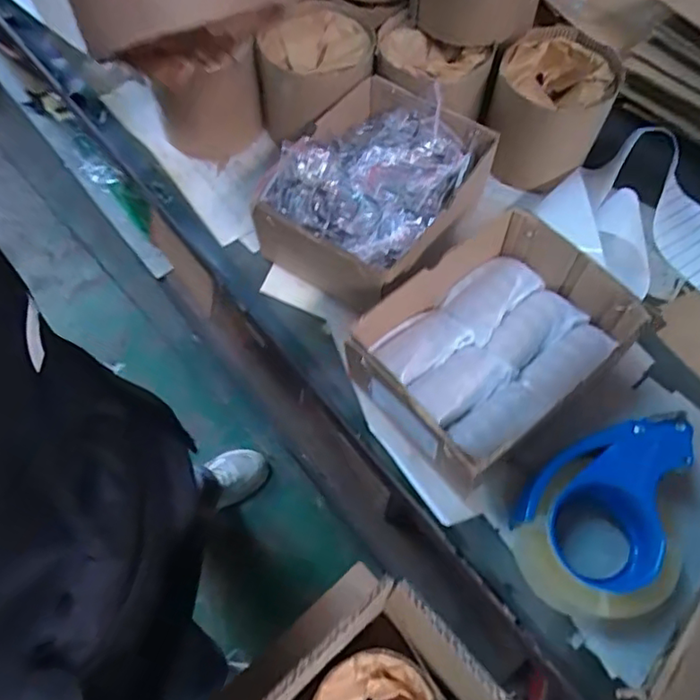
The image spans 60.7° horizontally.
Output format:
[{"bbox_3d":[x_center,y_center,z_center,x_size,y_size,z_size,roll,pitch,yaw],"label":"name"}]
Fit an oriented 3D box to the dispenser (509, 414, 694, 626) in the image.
[{"bbox_3d":[0.192,0.122,0.469,0.108,0.066,0.160,25,67,12],"label":"dispenser"}]

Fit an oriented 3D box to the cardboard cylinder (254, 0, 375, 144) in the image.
[{"bbox_3d":[-0.036,-0.305,0.663,0.122,0.103,0.116,2,64,1],"label":"cardboard cylinder"}]

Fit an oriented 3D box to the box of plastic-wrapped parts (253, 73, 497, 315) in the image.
[{"bbox_3d":[0.024,-0.154,0.592,0.185,0.076,0.209,29,68,14],"label":"box of plastic-wrapped parts"}]

